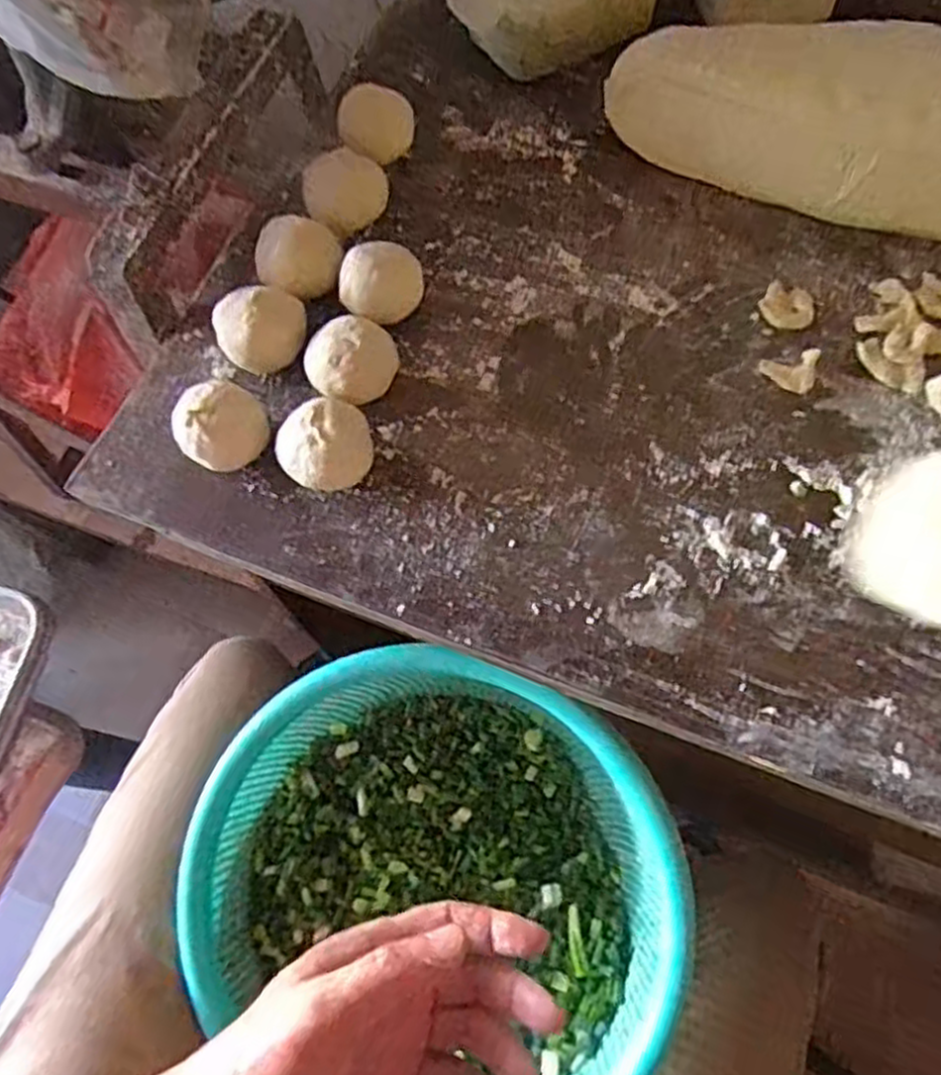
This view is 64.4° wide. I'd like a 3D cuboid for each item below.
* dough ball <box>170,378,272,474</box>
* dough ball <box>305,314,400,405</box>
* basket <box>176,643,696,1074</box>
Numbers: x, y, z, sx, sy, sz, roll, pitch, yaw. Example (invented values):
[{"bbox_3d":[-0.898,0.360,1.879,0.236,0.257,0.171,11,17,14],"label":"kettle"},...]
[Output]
[{"bbox_3d":[-0.134,-0.058,0.402,0.046,0.041,0.043,-39,72,-13],"label":"dough ball"},{"bbox_3d":[-0.064,-0.096,0.410,0.049,0.043,0.040,-20,68,-6],"label":"dough ball"},{"bbox_3d":[-0.028,0.227,0.470,0.288,0.110,0.299,32,86,9],"label":"basket"}]

